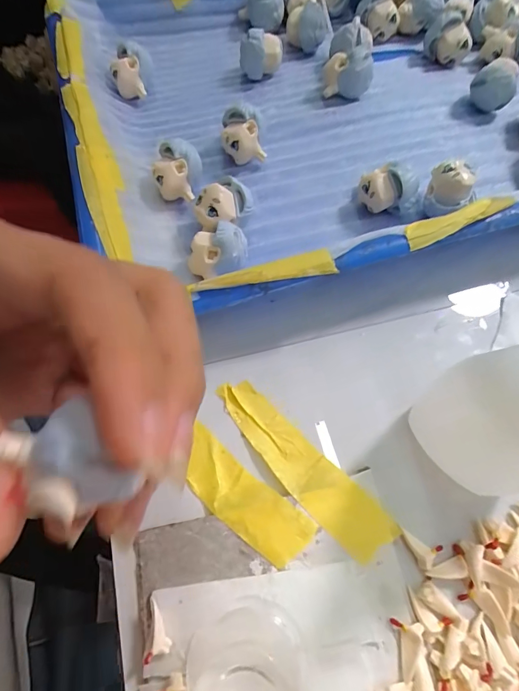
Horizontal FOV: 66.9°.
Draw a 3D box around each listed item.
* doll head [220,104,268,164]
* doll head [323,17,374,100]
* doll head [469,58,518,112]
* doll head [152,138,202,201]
[{"bbox_3d":[-0.009,-0.109,0.206,0.021,0.025,0.017,-5,66,-3],"label":"doll head"},{"bbox_3d":[0.053,-0.169,0.232,0.027,0.024,0.042,6,66,4],"label":"doll head"},{"bbox_3d":[0.134,-0.150,0.226,0.023,0.021,0.019,21,68,10],"label":"doll head"},{"bbox_3d":[-0.040,-0.087,0.197,0.022,0.024,0.022,-3,66,-2],"label":"doll head"}]

